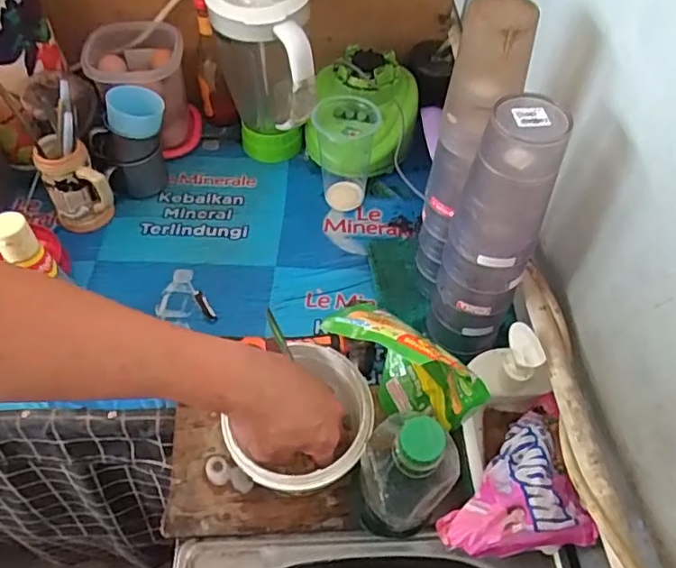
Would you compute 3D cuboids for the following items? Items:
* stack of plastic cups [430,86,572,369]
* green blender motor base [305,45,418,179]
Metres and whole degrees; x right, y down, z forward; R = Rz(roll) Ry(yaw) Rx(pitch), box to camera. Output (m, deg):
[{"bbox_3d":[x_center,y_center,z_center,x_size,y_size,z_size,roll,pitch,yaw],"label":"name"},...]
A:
[{"bbox_3d":[0.149,-0.036,0.568,0.076,0.295,0.067,22,55,13],"label":"stack of plastic cups"},{"bbox_3d":[0.036,-0.249,0.885,0.158,0.145,0.154,6,53,2],"label":"green blender motor base"}]

